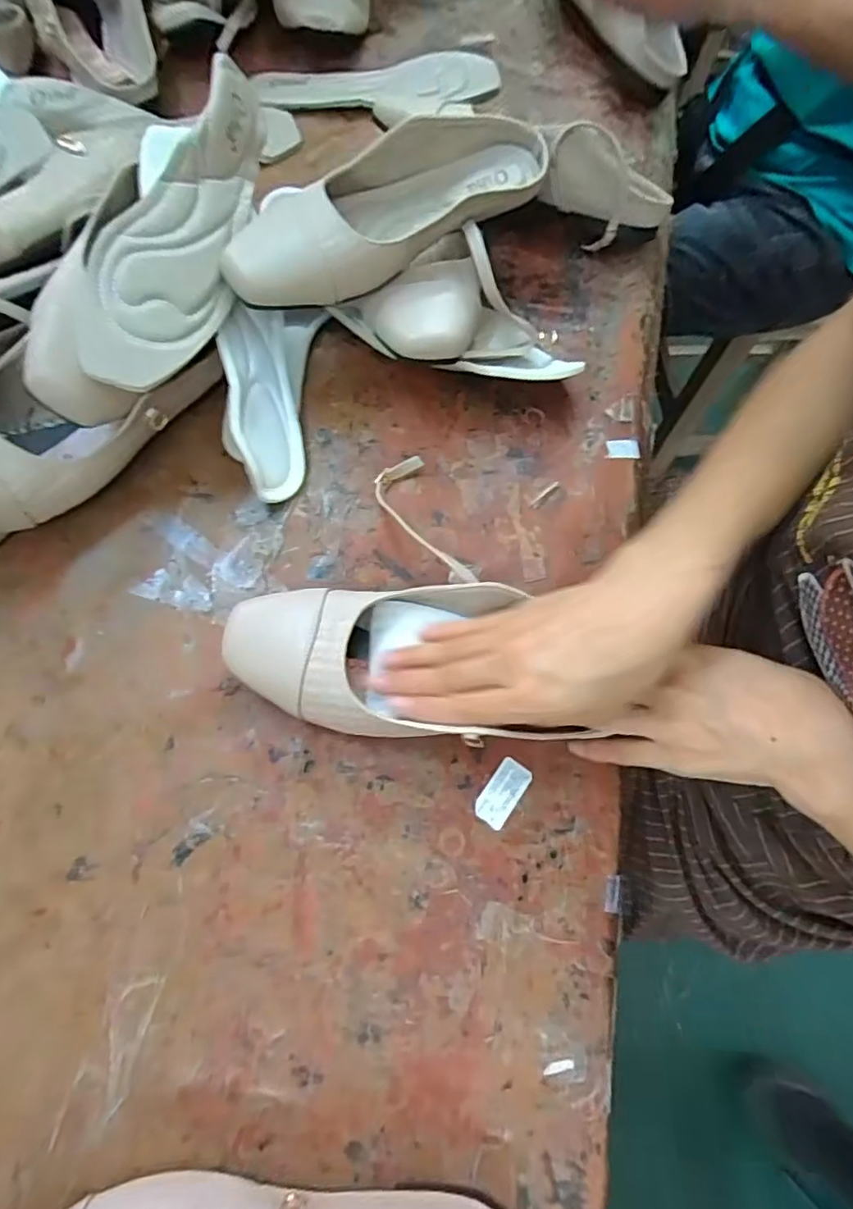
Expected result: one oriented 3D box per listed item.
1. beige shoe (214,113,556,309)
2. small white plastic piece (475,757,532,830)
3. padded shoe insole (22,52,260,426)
[{"bbox_3d":[-0.021,-0.280,0.411,0.256,0.049,0.092,-25,72,-9],"label":"beige shoe"},{"bbox_3d":[0.047,0.114,0.355,0.021,0.004,0.040,35,73,12],"label":"small white plastic piece"},{"bbox_3d":[-0.168,-0.234,0.385,0.091,0.028,0.261,27,75,-15],"label":"padded shoe insole"}]

